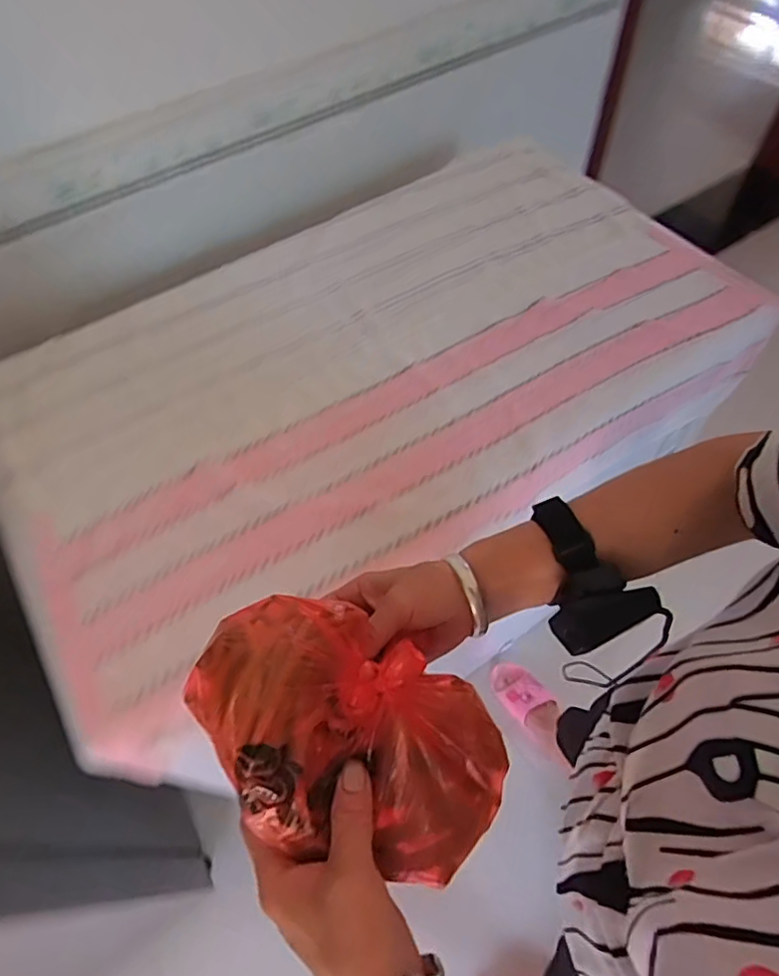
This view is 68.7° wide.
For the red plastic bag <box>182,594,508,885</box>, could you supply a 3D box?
[{"bbox_3d":[-0.022,0.147,0.337,0.193,0.065,0.123,37,66,-12],"label":"red plastic bag"}]

